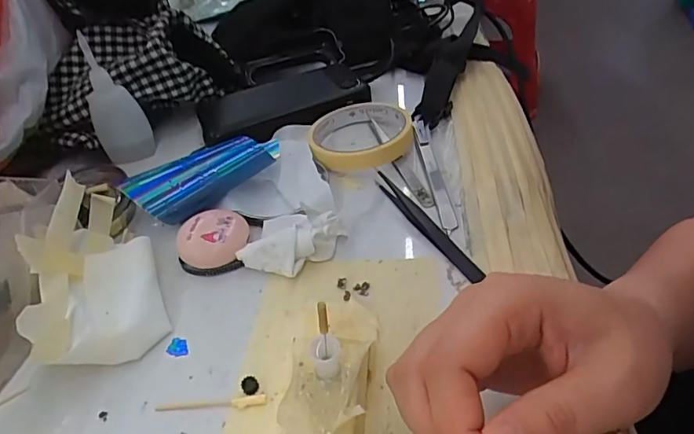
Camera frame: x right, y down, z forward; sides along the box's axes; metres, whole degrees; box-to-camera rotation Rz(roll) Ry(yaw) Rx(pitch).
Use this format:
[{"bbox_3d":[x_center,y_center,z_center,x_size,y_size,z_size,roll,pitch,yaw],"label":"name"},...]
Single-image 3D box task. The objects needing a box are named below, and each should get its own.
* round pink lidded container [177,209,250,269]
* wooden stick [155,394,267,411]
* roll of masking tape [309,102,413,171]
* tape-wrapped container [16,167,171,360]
[{"bbox_3d":[-0.091,0.015,0.344,0.045,0.023,0.040,-6,41,2],"label":"round pink lidded container"},{"bbox_3d":[-0.072,0.098,0.263,0.059,0.004,0.006,-6,41,1],"label":"wooden stick"},{"bbox_3d":[0.012,-0.073,0.429,0.086,0.020,0.086,-4,41,4],"label":"roll of masking tape"},{"bbox_3d":[-0.157,0.033,0.306,0.068,0.062,0.113,-20,43,-13],"label":"tape-wrapped container"}]

